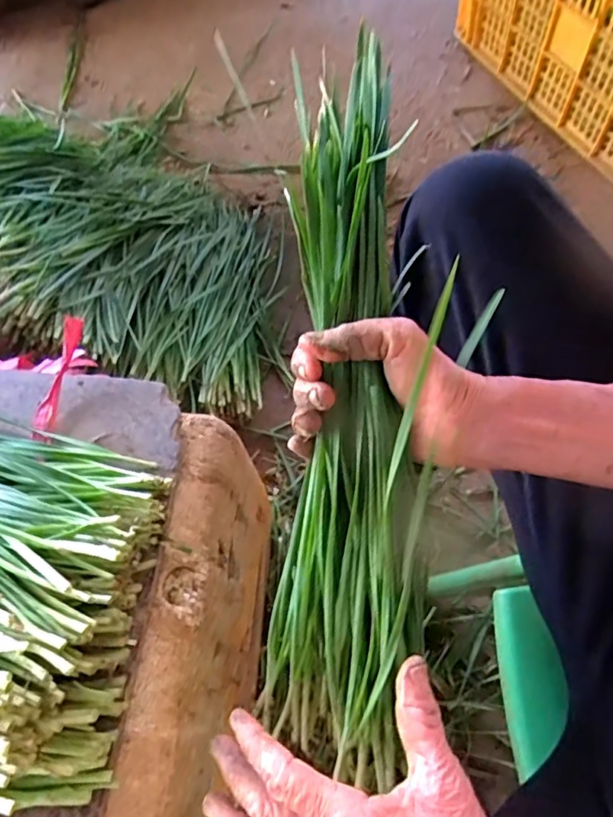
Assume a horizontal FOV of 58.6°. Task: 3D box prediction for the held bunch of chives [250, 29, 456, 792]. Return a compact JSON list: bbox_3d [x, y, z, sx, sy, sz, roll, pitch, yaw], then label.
[{"bbox_3d":[0.021,0.012,0.335,0.095,0.041,0.433,1,94,3],"label":"held bunch of chives"}]

